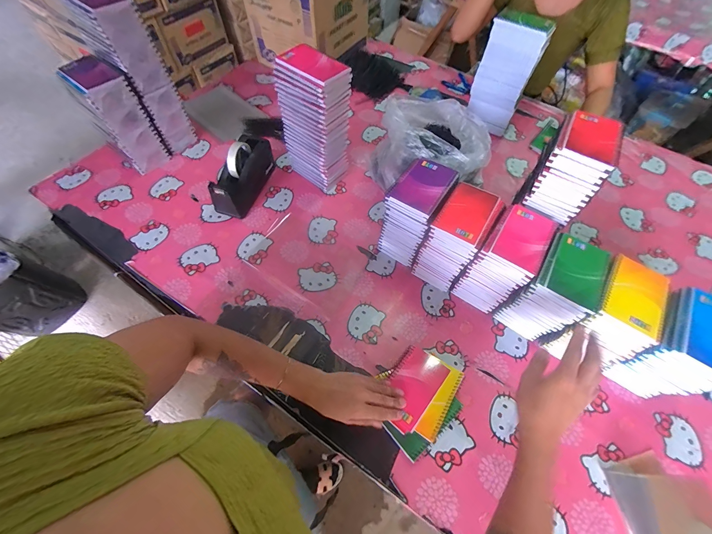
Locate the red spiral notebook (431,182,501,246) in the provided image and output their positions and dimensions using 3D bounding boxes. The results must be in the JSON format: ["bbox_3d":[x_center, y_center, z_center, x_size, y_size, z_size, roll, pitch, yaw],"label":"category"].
[{"bbox_3d":[0.205,-0.104,0.553,0.081,0.010,0.130,31,64,14],"label":"red spiral notebook"}]

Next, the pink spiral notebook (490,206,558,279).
[{"bbox_3d":[0.300,-0.052,0.534,0.083,0.008,0.136,32,65,14],"label":"pink spiral notebook"}]

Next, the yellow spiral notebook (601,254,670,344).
[{"bbox_3d":[0.455,0.042,0.490,0.087,0.011,0.133,34,65,15],"label":"yellow spiral notebook"}]

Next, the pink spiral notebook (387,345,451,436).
[{"bbox_3d":[0.099,0.216,0.548,0.085,0.014,0.138,36,66,16],"label":"pink spiral notebook"}]

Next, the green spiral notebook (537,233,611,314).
[{"bbox_3d":[0.370,0.003,0.506,0.091,0.010,0.130,32,65,14],"label":"green spiral notebook"}]

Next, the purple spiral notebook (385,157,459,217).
[{"bbox_3d":[0.127,-0.158,0.577,0.094,0.011,0.126,31,64,14],"label":"purple spiral notebook"}]

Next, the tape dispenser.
[{"bbox_3d":[-0.279,-0.238,0.758,0.082,0.112,0.212,20,62,8],"label":"tape dispenser"}]

